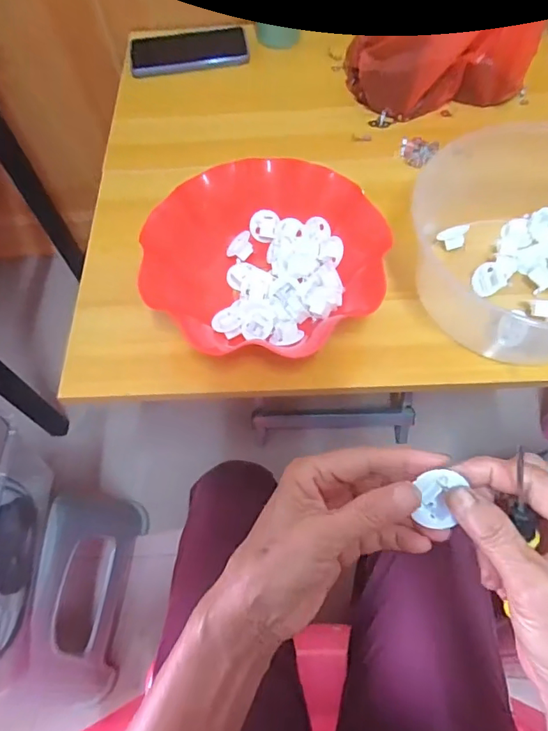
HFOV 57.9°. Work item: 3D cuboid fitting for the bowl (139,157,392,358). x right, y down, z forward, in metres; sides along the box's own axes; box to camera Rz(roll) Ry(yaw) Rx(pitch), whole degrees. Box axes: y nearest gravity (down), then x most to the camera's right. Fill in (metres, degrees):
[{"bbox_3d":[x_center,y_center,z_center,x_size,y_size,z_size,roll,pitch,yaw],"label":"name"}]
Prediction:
[{"bbox_3d":[-0.010,-0.100,0.490,0.216,0.075,0.197,-1,63,3],"label":"bowl"}]

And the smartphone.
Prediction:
[{"bbox_3d":[-0.120,-0.444,0.697,0.162,0.009,0.078,-6,63,0],"label":"smartphone"}]

